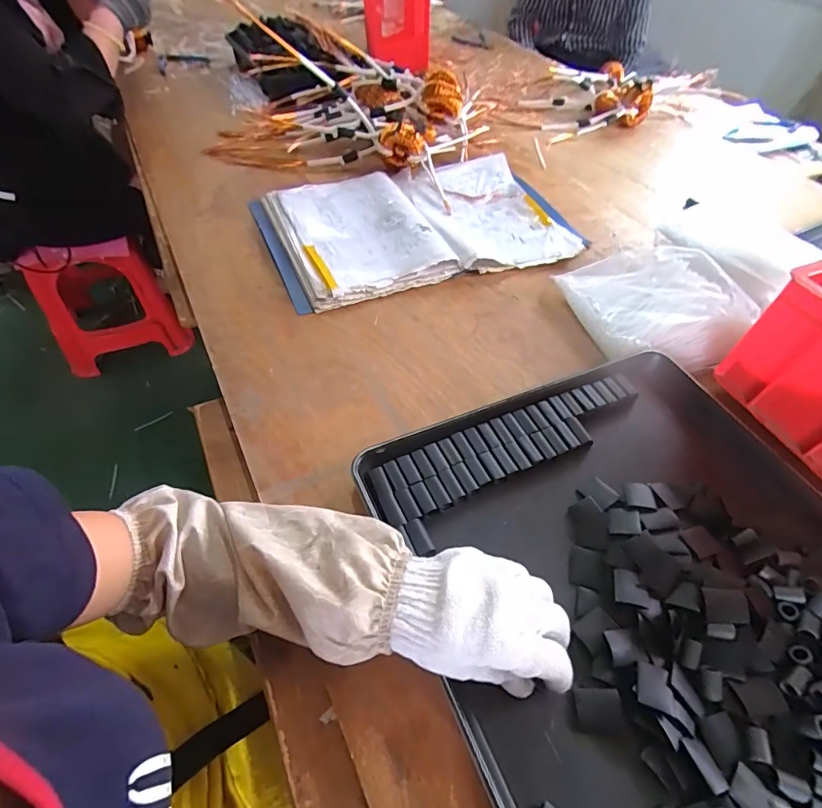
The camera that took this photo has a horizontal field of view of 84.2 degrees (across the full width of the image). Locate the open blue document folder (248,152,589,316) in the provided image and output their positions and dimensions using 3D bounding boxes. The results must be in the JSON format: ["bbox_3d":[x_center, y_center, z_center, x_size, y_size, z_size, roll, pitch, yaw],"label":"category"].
[{"bbox_3d":[0.008,-0.299,0.730,0.467,0.031,0.312,-15,54,-16],"label":"open blue document folder"}]

